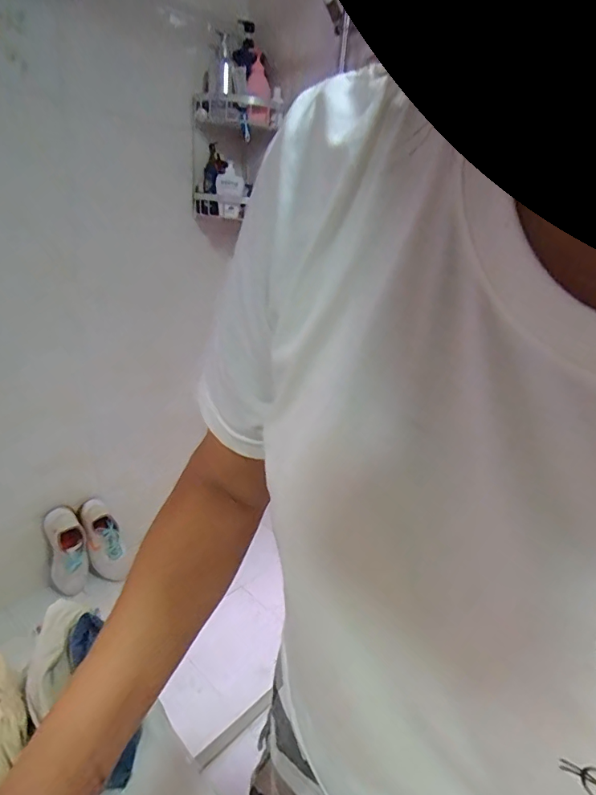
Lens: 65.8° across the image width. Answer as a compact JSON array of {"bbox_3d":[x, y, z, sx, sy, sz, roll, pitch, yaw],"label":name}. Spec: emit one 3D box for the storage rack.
[{"bbox_3d":[-0.204,-0.900,1.516,0.277,0.563,0.189,3,22,-8],"label":"storage rack"}]

